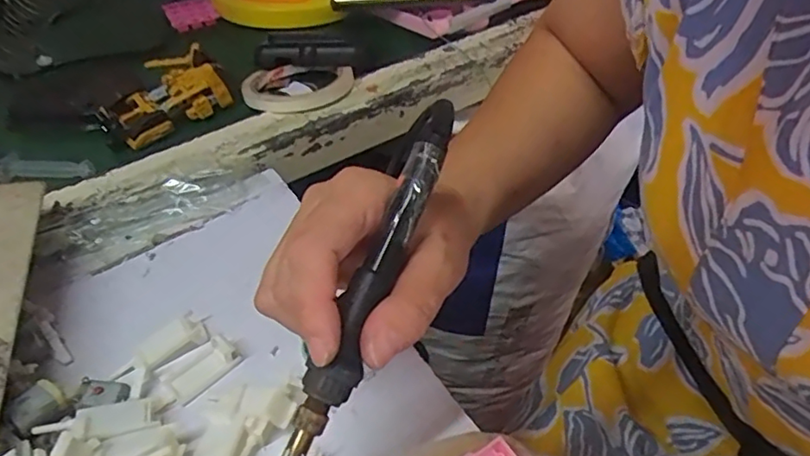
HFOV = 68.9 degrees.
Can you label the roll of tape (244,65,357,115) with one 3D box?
[{"bbox_3d":[-0.101,-0.126,0.535,0.091,0.016,0.091,-1,46,1],"label":"roll of tape"}]

